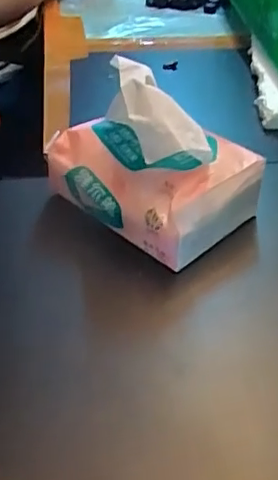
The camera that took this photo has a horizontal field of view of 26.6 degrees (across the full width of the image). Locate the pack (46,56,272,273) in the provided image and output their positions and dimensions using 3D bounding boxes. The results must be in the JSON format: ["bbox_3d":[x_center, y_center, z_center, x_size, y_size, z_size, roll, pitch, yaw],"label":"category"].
[{"bbox_3d":[0.006,-0.062,0.426,0.136,0.101,0.093,30,48,30],"label":"pack"}]

